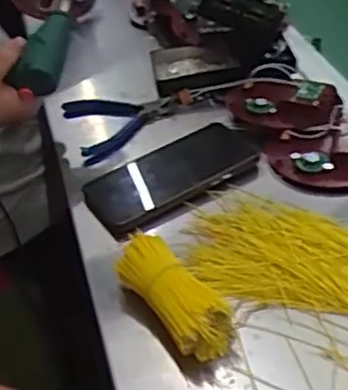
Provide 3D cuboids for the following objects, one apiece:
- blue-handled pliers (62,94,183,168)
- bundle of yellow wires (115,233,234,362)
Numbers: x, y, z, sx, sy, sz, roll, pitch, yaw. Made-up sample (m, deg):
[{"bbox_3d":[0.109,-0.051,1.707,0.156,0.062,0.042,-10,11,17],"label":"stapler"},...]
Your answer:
[{"bbox_3d":[-0.056,-0.090,0.767,0.127,0.027,0.112,-16,39,-12],"label":"blue-handled pliers"},{"bbox_3d":[-0.003,0.076,0.505,0.050,0.041,0.110,-24,42,-21],"label":"bundle of yellow wires"}]

